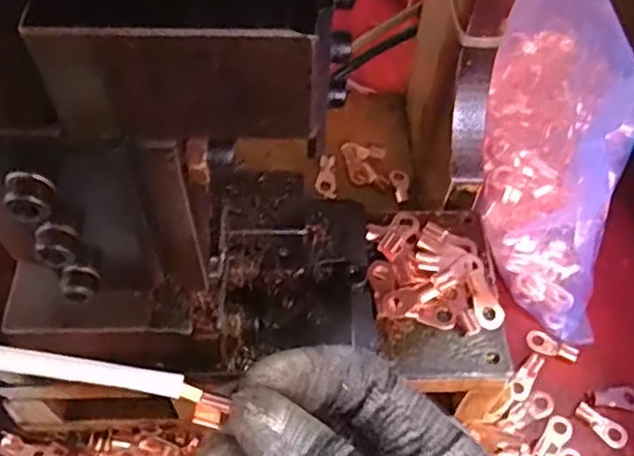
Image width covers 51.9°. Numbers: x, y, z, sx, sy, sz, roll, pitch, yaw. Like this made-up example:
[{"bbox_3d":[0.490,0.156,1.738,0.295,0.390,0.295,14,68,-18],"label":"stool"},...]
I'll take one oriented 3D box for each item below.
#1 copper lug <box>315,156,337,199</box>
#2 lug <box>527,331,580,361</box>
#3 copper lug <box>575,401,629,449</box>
[{"bbox_3d":[0.005,-0.029,0.371,0.012,0.005,0.026,1,57,-1],"label":"copper lug"},{"bbox_3d":[0.121,0.061,0.333,0.026,0.005,0.013,23,59,12],"label":"lug"},{"bbox_3d":[0.136,0.094,0.311,0.025,0.004,0.012,29,61,16],"label":"copper lug"}]

